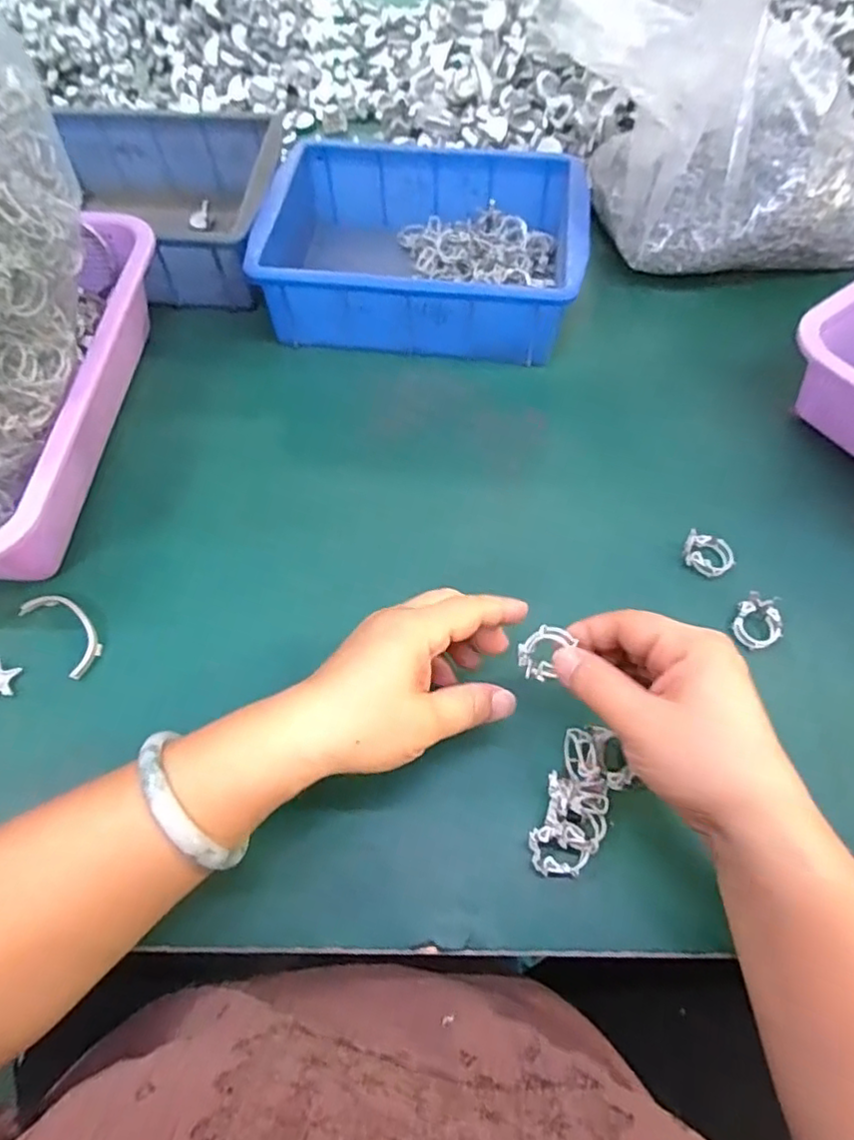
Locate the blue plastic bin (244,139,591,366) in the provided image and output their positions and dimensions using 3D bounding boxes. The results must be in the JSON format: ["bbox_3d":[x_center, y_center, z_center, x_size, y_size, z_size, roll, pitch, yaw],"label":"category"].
[{"bbox_3d":[-0.003,-0.258,0.506,0.243,0.070,0.167,5,62,3],"label":"blue plastic bin"}]

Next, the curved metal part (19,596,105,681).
[{"bbox_3d":[-0.222,0.036,0.384,0.063,0.005,0.028,41,69,20],"label":"curved metal part"}]

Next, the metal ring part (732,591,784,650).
[{"bbox_3d":[0.201,0.031,0.378,0.026,0.012,0.032,18,63,10],"label":"metal ring part"}]

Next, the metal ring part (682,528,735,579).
[{"bbox_3d":[0.182,-0.011,0.402,0.030,0.010,0.030,-5,62,-2],"label":"metal ring part"}]

